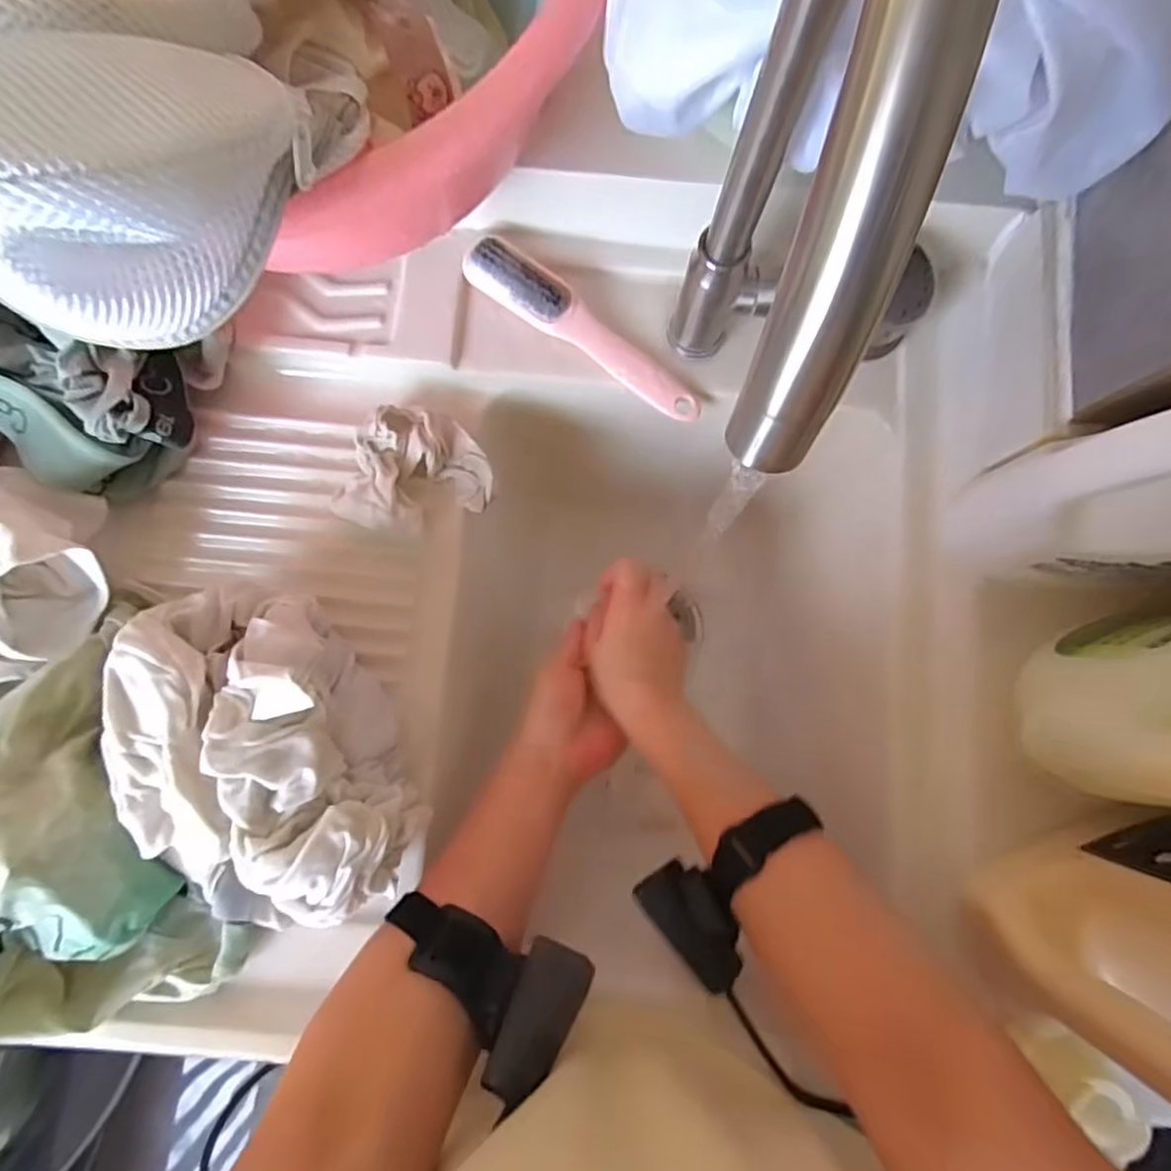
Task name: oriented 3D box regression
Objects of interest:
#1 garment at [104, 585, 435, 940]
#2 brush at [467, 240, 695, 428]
[{"bbox_3d":[-0.177,0.094,0.369,0.130,0.089,0.184,-13,83,-3],"label":"garment"},{"bbox_3d":[-0.001,-0.173,0.450,0.185,0.020,0.032,37,83,3],"label":"brush"}]

